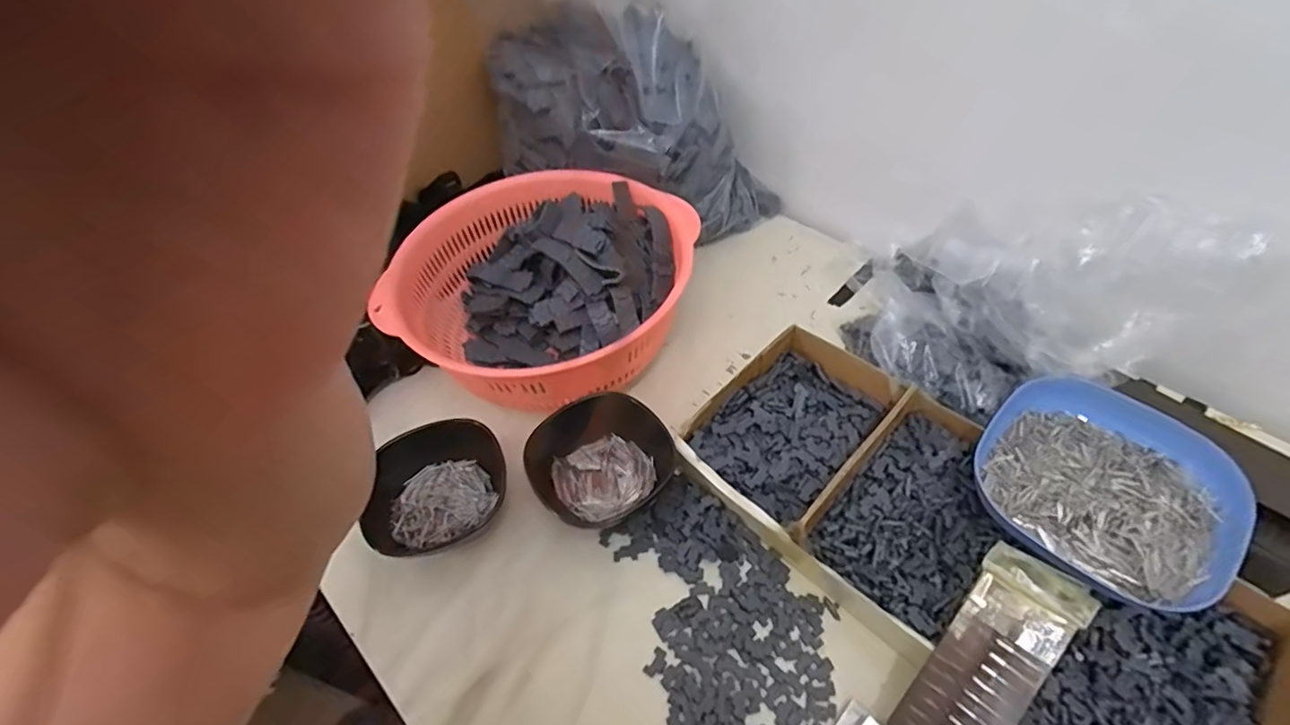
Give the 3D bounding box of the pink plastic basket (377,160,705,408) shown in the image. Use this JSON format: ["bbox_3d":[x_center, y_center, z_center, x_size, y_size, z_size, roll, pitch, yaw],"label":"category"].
[{"bbox_3d":[-0.087,-0.060,0.545,0.252,0.120,0.258,-2,50,3],"label":"pink plastic basket"}]

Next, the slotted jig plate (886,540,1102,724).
[{"bbox_3d":[0.194,0.174,0.325,0.050,0.009,0.136,34,84,28],"label":"slotted jig plate"}]

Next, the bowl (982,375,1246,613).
[{"bbox_3d":[0.304,0.083,0.385,0.126,0.047,0.139,-38,57,-24],"label":"bowl"}]

